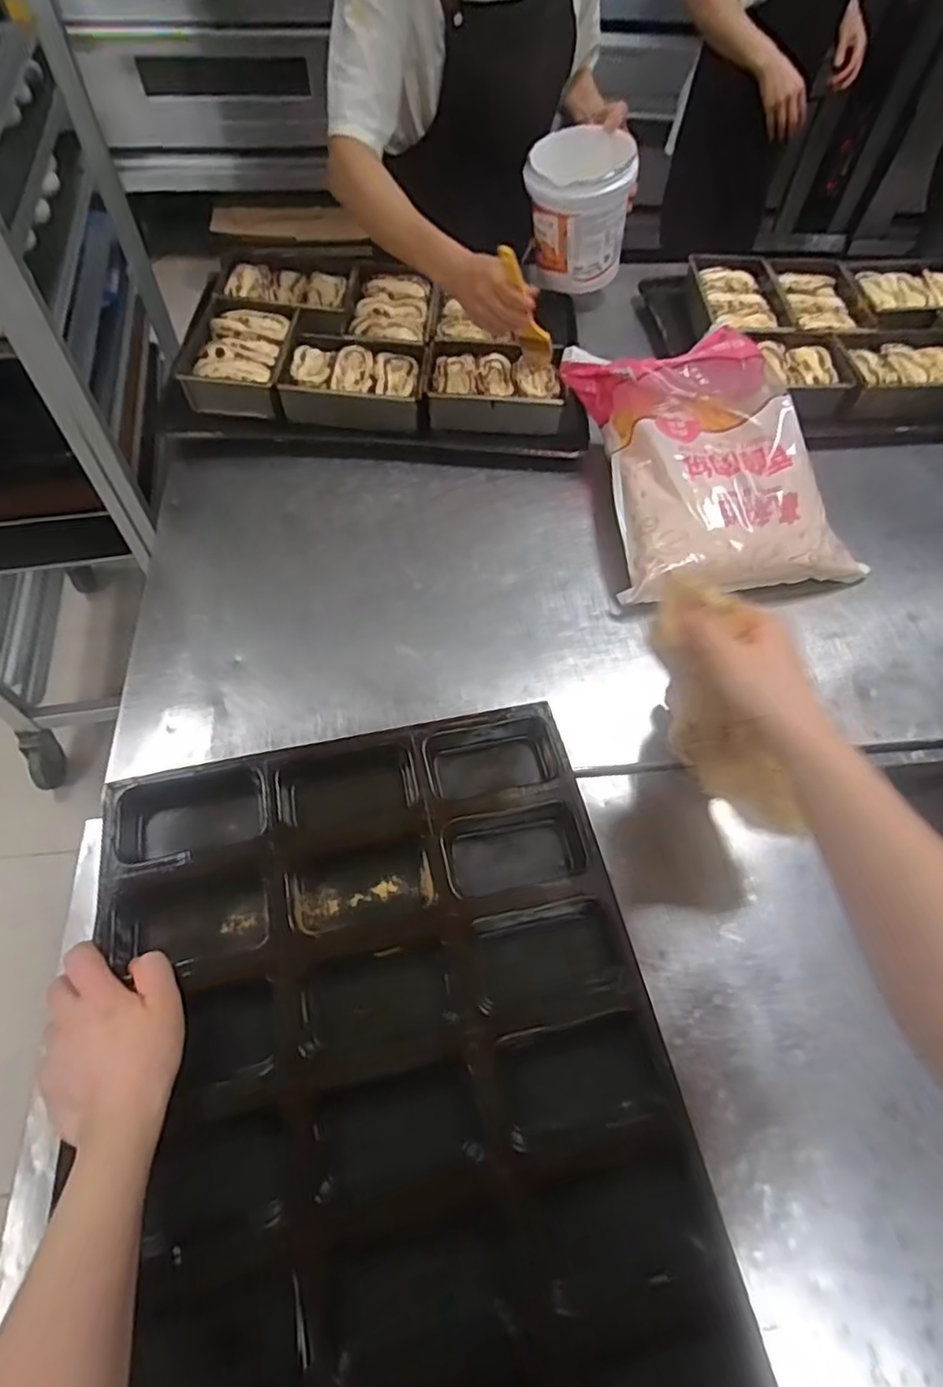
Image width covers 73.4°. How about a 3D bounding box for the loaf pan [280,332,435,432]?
[{"bbox_3d":[-0.161,-0.441,0.895,0.192,0.057,0.136,2,60,-1],"label":"loaf pan"}]

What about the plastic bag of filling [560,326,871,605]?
[{"bbox_3d":[0.301,-0.305,0.788,0.288,0.107,0.349,-8,60,-8],"label":"plastic bag of filling"}]

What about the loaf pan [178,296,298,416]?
[{"bbox_3d":[-0.330,-0.480,0.908,0.141,0.058,0.196,4,60,0],"label":"loaf pan"}]

